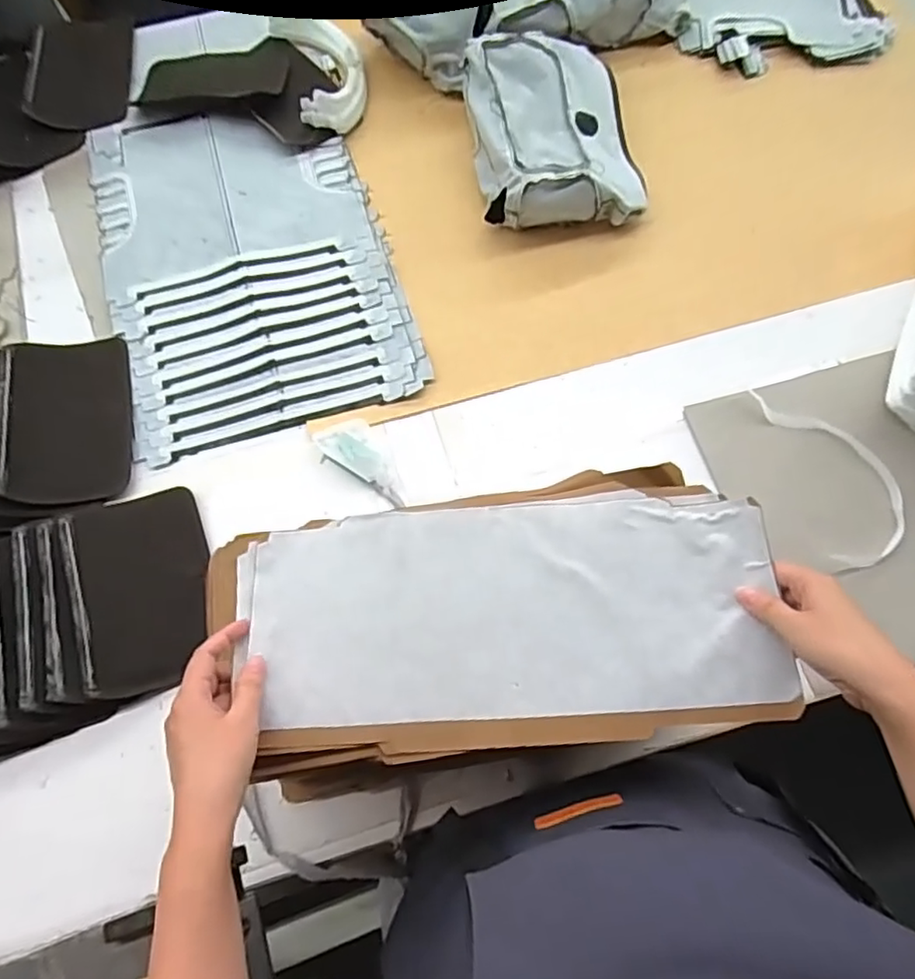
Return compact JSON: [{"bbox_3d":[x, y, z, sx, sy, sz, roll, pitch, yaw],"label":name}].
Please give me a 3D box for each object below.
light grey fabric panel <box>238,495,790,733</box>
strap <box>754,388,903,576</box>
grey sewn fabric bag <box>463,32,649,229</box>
[{"bbox_3d":[0.042,0.094,0.498,0.409,0.023,0.170,-3,70,3],"label":"light grey fabric panel"},{"bbox_3d":[0.448,-0.026,0.723,0.108,0.017,0.235,-12,70,-5],"label":"strap"},{"bbox_3d":[0.135,-0.489,0.844,0.219,0.113,0.258,-6,71,-2],"label":"grey sewn fabric bag"}]

